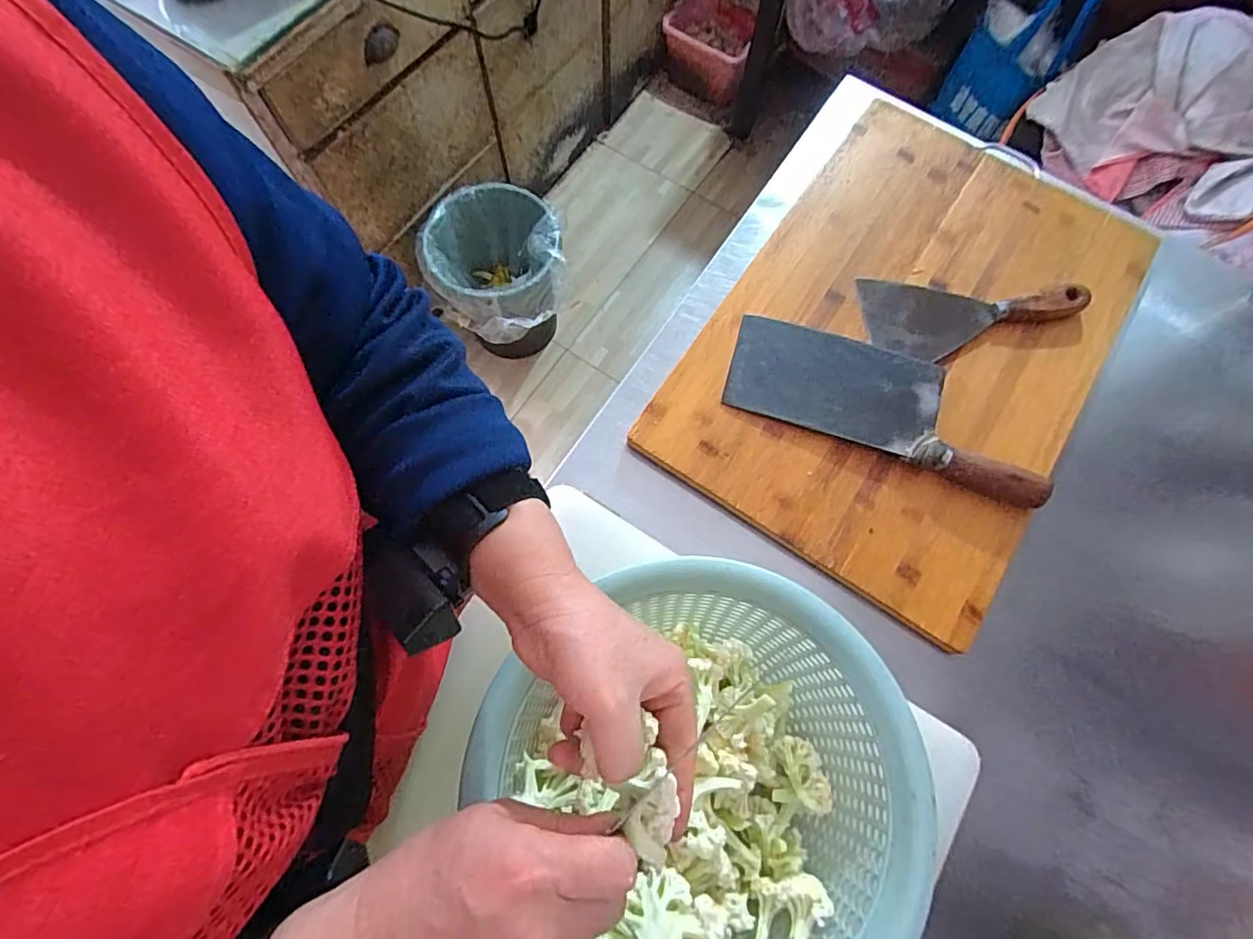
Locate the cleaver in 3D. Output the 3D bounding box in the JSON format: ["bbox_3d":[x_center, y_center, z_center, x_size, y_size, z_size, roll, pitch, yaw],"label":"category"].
[{"bbox_3d":[0.235,-0.065,0.518,0.280,0.030,0.104,20,74,5],"label":"cleaver"}]

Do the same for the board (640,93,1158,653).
[{"bbox_3d":[0.276,-0.130,0.552,0.329,0.019,0.491,33,75,8],"label":"board"}]

